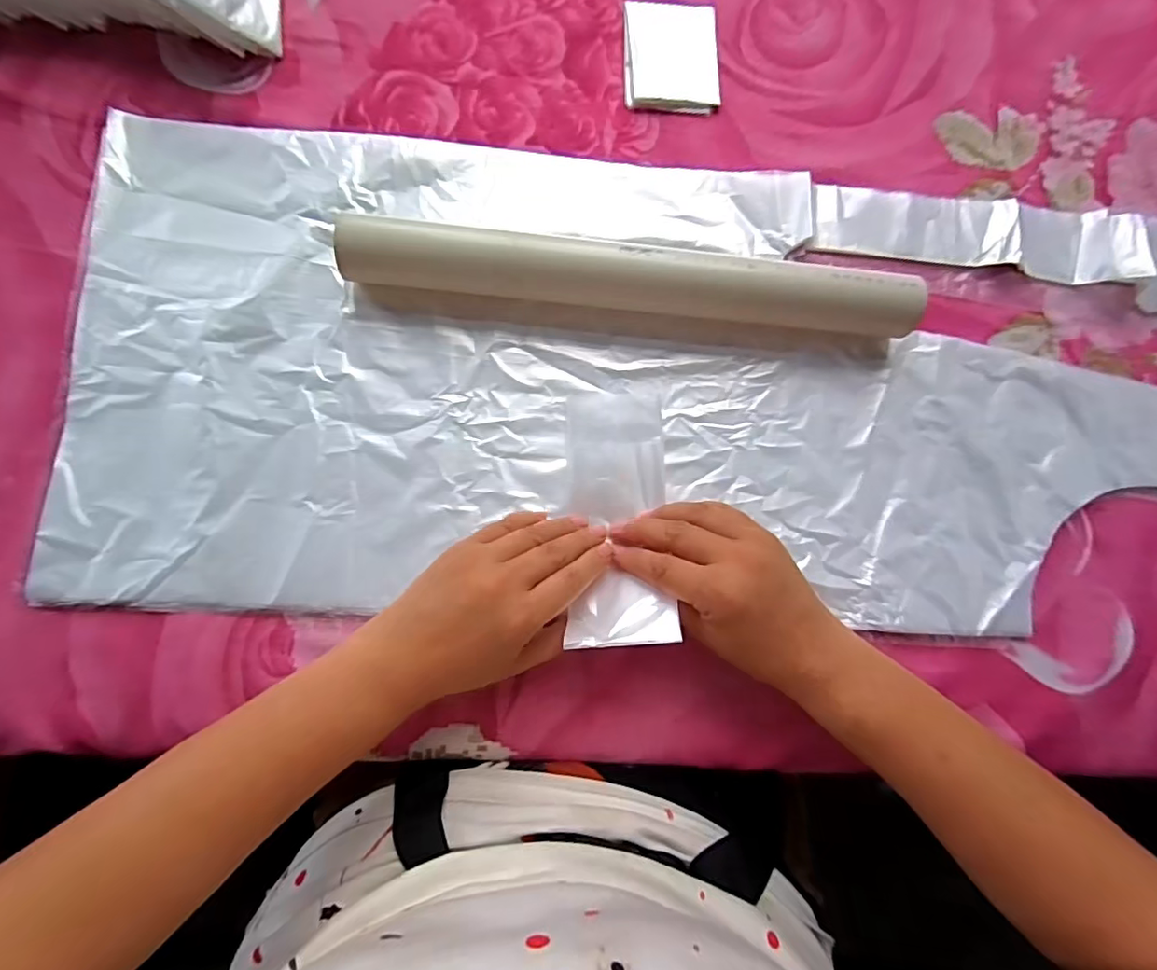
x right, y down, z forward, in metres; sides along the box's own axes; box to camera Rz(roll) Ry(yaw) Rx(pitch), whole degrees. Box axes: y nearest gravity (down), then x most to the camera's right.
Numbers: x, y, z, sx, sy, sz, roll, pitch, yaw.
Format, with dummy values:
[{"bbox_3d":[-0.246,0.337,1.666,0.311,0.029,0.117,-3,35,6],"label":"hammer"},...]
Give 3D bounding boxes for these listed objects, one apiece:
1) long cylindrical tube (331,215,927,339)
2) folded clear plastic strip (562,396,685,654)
[{"bbox_3d":[0.033,-0.125,0.343,0.345,0.039,0.036,5,82,-3],"label":"long cylindrical tube"},{"bbox_3d":[0.024,0.017,0.329,0.059,0.032,0.156,1,66,-3],"label":"folded clear plastic strip"}]

